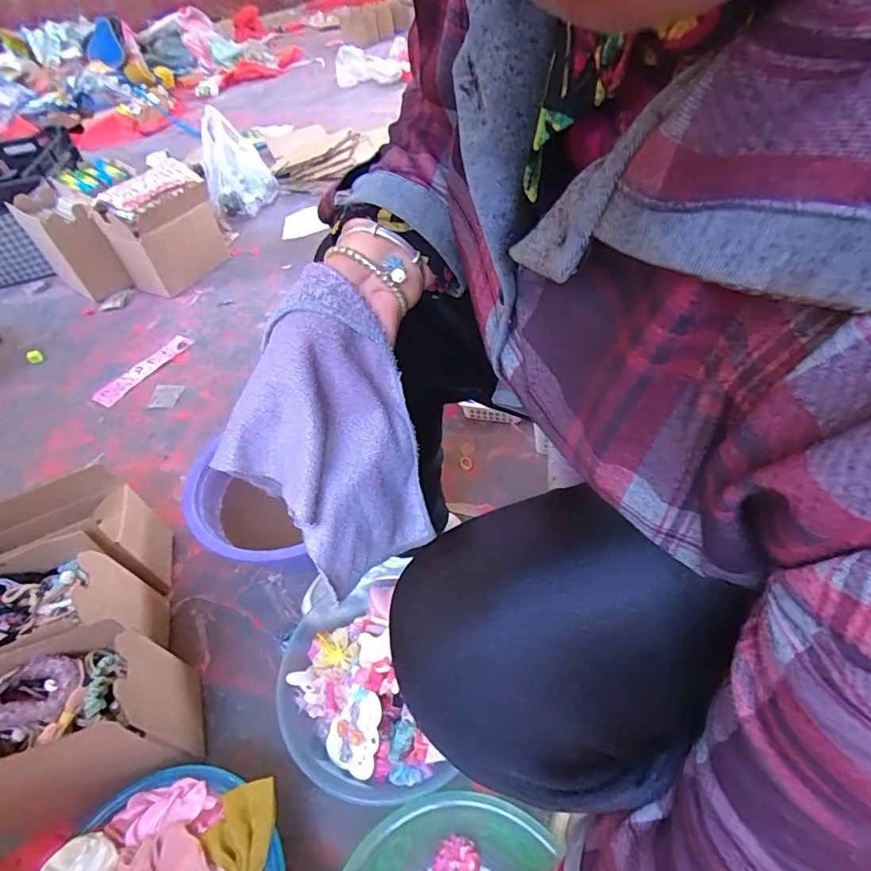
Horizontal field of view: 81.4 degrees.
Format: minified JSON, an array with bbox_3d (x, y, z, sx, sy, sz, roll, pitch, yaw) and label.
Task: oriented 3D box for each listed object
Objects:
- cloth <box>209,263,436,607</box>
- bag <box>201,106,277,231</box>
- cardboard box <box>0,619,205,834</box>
[{"bbox_3d":[-0.066,-0.003,0.337,0.150,0.202,0.060,-15,15,-39],"label":"cloth"},{"bbox_3d":[-0.620,-0.820,1.560,0.160,0.235,0.264,-5,47,3],"label":"bag"},{"bbox_3d":[-0.385,0.311,0.527,0.227,0.178,0.124,-12,47,-3],"label":"cardboard box"}]

